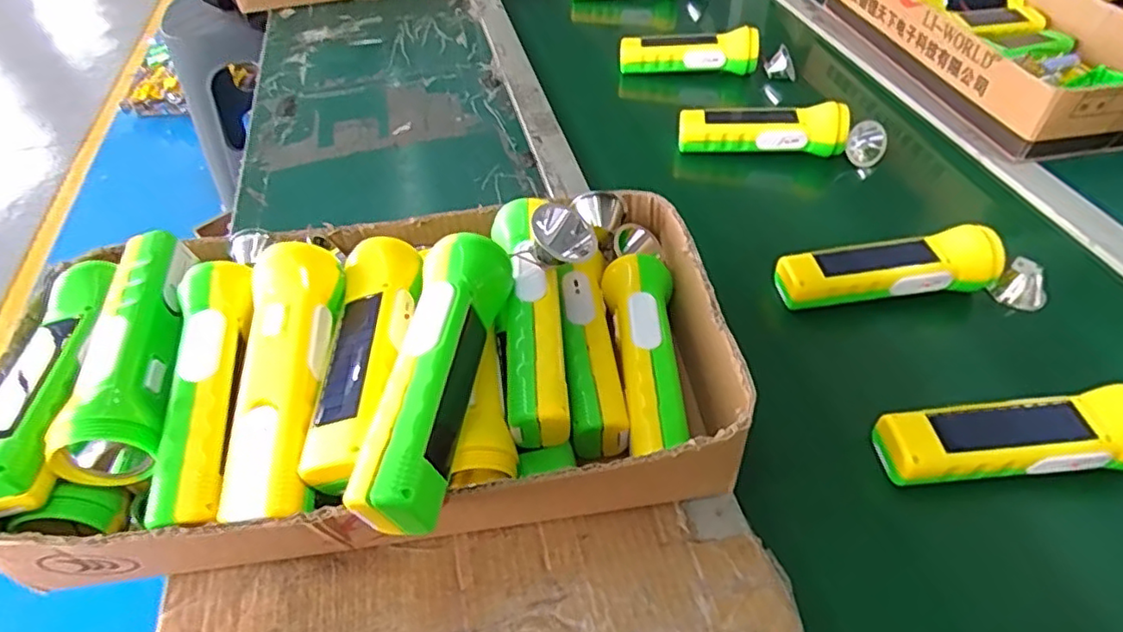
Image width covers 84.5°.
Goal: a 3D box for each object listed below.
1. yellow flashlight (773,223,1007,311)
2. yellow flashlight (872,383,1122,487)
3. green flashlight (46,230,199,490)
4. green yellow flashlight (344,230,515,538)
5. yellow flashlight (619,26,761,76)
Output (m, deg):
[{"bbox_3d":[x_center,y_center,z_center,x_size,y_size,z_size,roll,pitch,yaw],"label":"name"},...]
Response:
[{"bbox_3d":[0.267,-0.040,0.494,0.191,0.047,0.049,-4,46,-4],"label":"yellow flashlight"},{"bbox_3d":[0.287,0.081,0.391,0.166,0.054,0.051,-4,46,-3],"label":"yellow flashlight"},{"bbox_3d":[-0.248,0.017,0.369,0.051,0.046,0.155,-8,47,-7],"label":"green flashlight"},{"bbox_3d":[-0.067,0.029,0.324,0.046,0.048,0.166,8,47,8],"label":"green yellow flashlight"},{"bbox_3d":[0.156,-0.327,0.760,0.168,0.046,0.045,-1,46,0],"label":"yellow flashlight"}]

